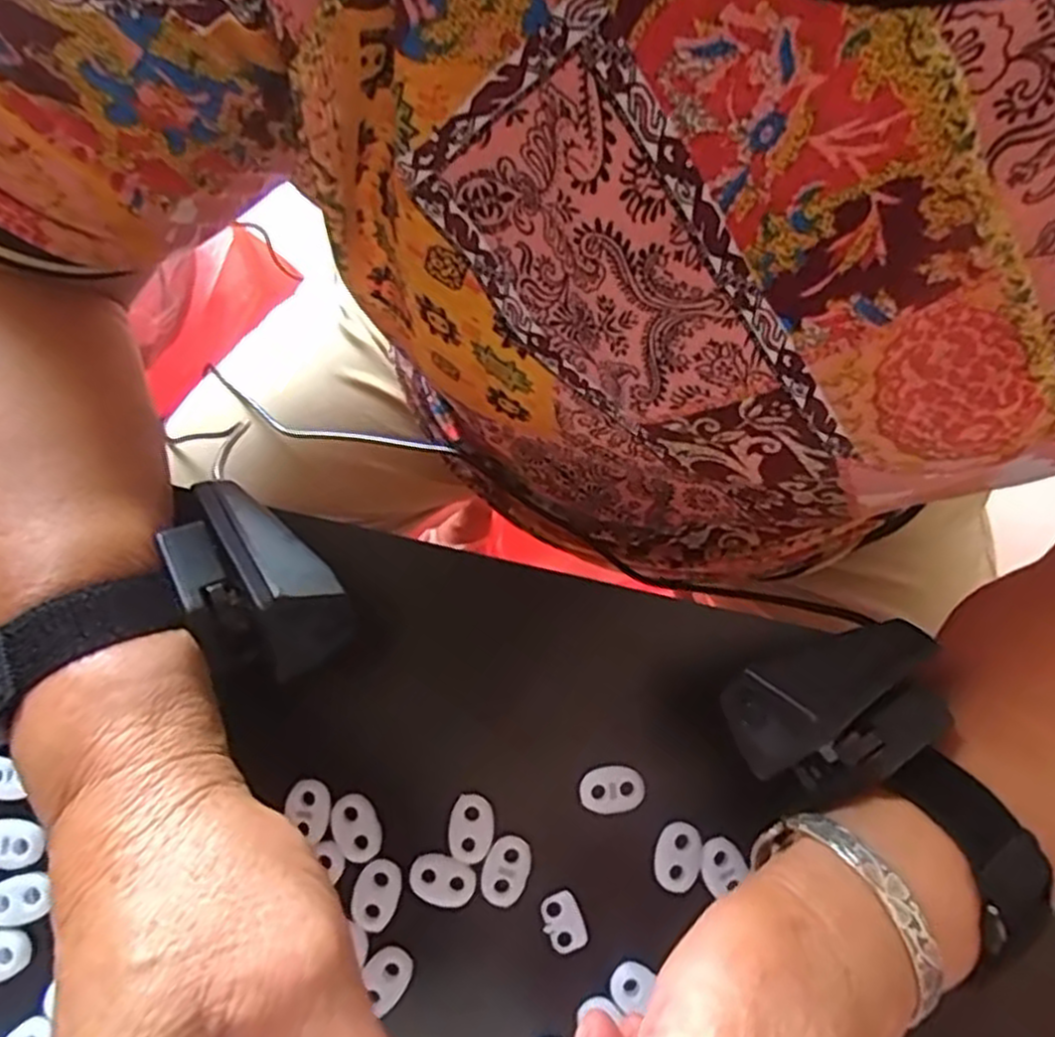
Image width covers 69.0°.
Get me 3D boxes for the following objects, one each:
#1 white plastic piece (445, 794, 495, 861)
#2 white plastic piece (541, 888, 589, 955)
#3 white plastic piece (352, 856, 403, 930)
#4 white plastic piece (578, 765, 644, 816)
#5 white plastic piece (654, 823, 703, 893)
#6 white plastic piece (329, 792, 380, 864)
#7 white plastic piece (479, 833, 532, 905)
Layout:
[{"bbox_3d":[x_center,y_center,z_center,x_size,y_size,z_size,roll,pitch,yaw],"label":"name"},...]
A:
[{"bbox_3d":[-0.020,0.108,0.268,0.015,0.004,0.022,12,75,1],"label":"white plastic piece"},{"bbox_3d":[0.012,0.139,0.264,0.013,0.004,0.019,-24,77,-8],"label":"white plastic piece"},{"bbox_3d":[-0.052,0.128,0.261,0.015,0.004,0.022,13,75,1],"label":"white plastic piece"},{"bbox_3d":[0.030,0.097,0.273,0.023,0.004,0.016,-8,75,-4],"label":"white plastic piece"},{"bbox_3d":[0.052,0.118,0.269,0.015,0.004,0.023,13,75,1],"label":"white plastic piece"},{"bbox_3d":[-0.060,0.108,0.267,0.015,0.004,0.022,-26,77,-8],"label":"white plastic piece"},{"bbox_3d":[-0.008,0.121,0.265,0.015,0.004,0.023,23,75,4],"label":"white plastic piece"}]

